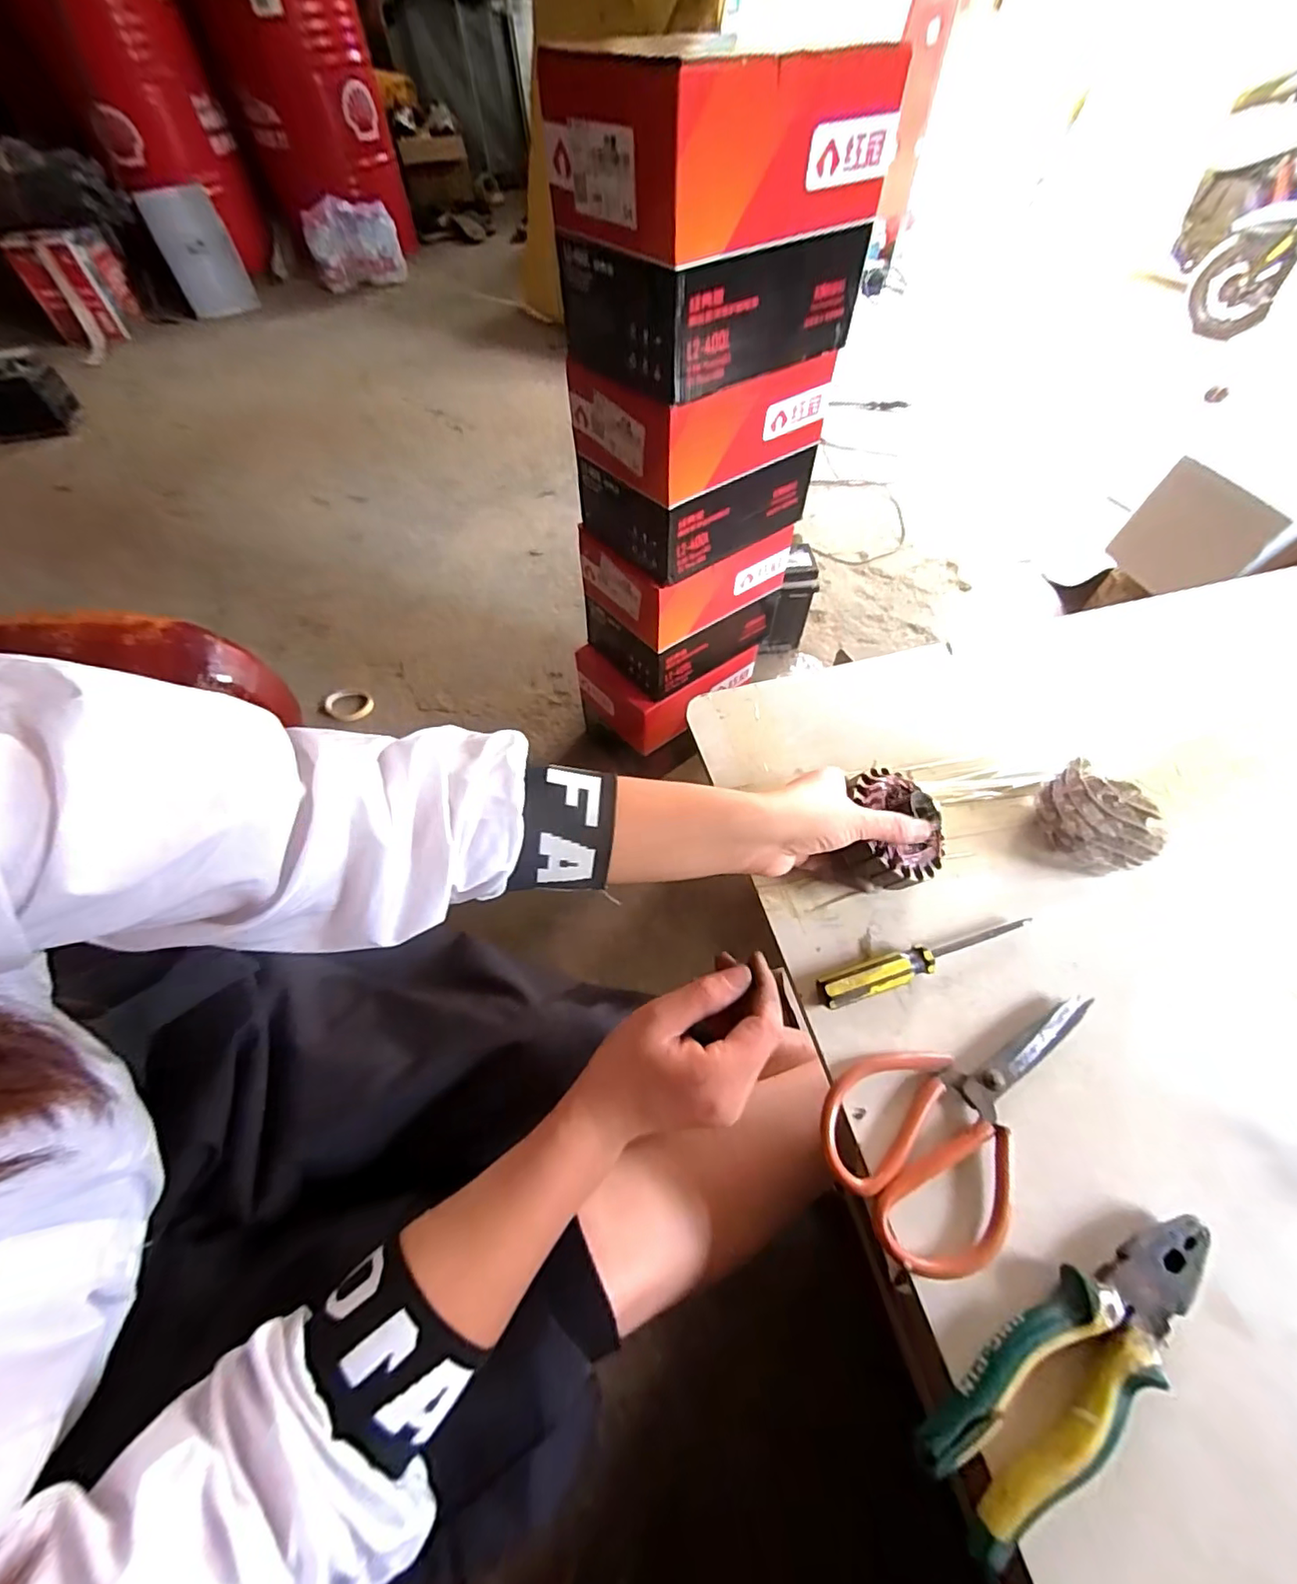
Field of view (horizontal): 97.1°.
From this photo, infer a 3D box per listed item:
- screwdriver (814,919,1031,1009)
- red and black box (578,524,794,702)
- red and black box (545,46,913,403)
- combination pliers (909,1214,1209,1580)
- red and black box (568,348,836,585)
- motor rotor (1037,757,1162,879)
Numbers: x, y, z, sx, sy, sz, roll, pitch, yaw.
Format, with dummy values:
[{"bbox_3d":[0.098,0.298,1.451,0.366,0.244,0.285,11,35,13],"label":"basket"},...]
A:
[{"bbox_3d":[0.193,0.115,0.399,0.159,0.022,0.021,-17,58,-9],"label":"screwdriver"},{"bbox_3d":[0.046,-0.303,0.864,0.233,0.194,0.198,-38,63,-21],"label":"red and black box"},{"bbox_3d":[0.059,-0.528,0.530,0.240,0.196,0.191,-34,62,-19],"label":"red and black box"},{"bbox_3d":[0.218,0.287,0.293,0.187,0.027,0.051,-29,60,-16],"label":"combination pliers"},{"bbox_3d":[0.062,-0.422,0.704,0.248,0.193,0.184,-33,61,-18],"label":"red and black box"},{"bbox_3d":[0.349,0.019,0.445,0.072,0.041,0.079,-1,57,1],"label":"motor rotor"}]

